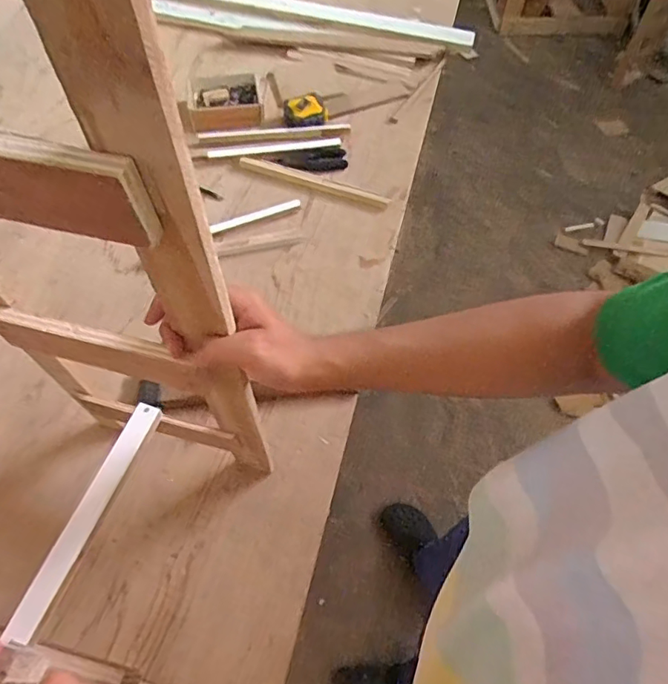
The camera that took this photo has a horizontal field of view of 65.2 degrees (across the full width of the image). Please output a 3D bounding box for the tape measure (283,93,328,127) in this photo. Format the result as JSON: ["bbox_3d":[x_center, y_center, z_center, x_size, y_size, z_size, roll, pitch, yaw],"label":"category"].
[{"bbox_3d":[-0.057,-0.457,1.020,0.088,0.035,0.063,-2,61,-4],"label":"tape measure"}]

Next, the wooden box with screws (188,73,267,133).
[{"bbox_3d":[-0.211,-0.476,1.021,0.149,0.043,0.125,-5,61,-5],"label":"wooden box with screws"}]

